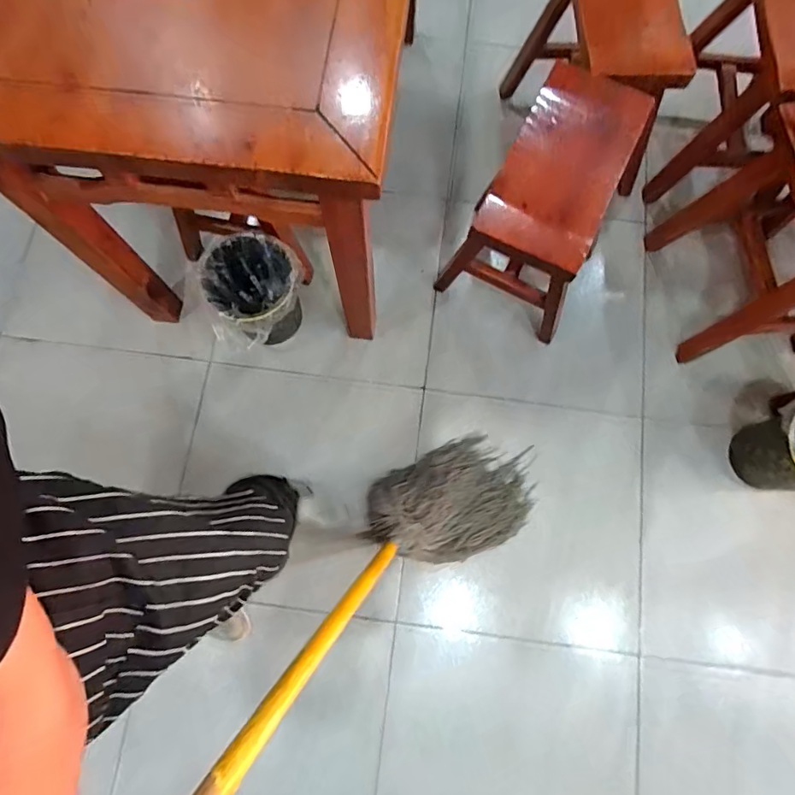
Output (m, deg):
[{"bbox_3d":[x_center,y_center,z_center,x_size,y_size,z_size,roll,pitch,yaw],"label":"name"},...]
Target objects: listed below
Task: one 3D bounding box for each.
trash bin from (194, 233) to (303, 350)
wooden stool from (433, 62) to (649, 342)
[{"bbox_3d":[-0.354,-0.254,1.248,0.230,0.234,0.233,0,77,-1],"label":"trash bin"},{"bbox_3d":[0.343,-0.454,1.192,0.325,0.414,0.405,23,78,5],"label":"wooden stool"}]

